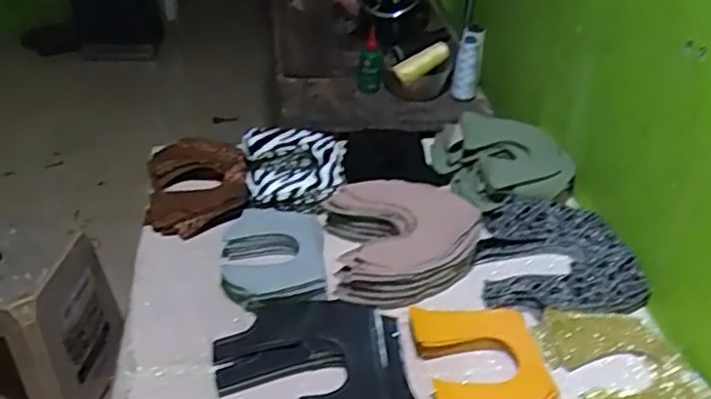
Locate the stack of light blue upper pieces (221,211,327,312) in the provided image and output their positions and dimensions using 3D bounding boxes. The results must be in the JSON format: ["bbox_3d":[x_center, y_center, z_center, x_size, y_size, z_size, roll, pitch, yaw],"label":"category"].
[{"bbox_3d":[-0.101,0.064,0.803,0.120,0.035,0.158,-2,37,-7],"label":"stack of light blue upper pieces"}]

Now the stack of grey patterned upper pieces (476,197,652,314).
[{"bbox_3d":[0.253,0.069,0.814,0.186,0.030,0.176,6,36,4],"label":"stack of grey patterned upper pieces"}]

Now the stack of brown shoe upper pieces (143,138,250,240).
[{"bbox_3d":[-0.223,-0.021,0.928,0.138,0.043,0.183,-4,37,-10],"label":"stack of brown shoe upper pieces"}]

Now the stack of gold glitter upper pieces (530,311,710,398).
[{"bbox_3d":[0.282,0.183,0.693,0.135,0.023,0.165,-7,38,-13],"label":"stack of gold glitter upper pieces"}]

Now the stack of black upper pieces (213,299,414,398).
[{"bbox_3d":[-0.043,0.181,0.658,0.185,0.037,0.206,-4,37,-10],"label":"stack of black upper pieces"}]

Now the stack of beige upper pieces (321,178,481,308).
[{"bbox_3d":[0.059,0.047,0.823,0.180,0.059,0.178,-3,37,-8],"label":"stack of beige upper pieces"}]

